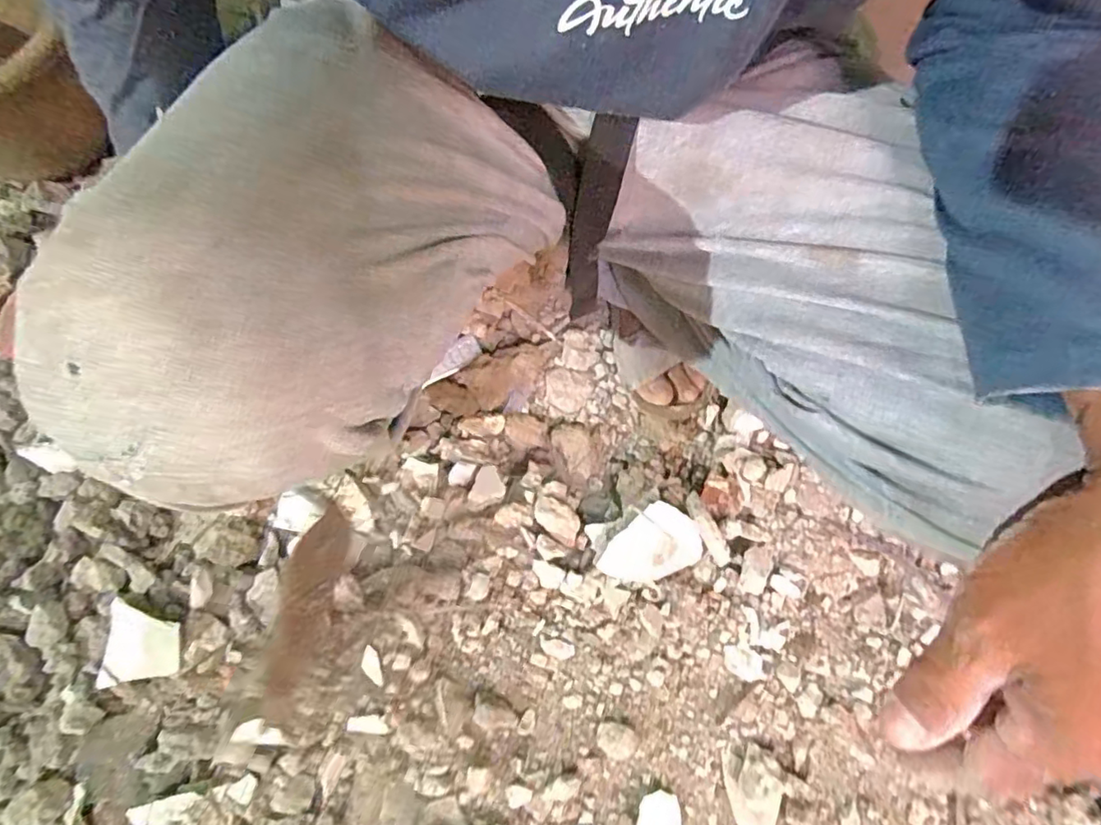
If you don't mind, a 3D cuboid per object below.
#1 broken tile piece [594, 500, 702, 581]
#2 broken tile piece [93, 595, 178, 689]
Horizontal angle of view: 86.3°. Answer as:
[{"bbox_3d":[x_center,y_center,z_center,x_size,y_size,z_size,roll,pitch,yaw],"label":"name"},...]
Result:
[{"bbox_3d":[0.083,0.111,0.505,0.089,0.021,0.060,-8,74,-3],"label":"broken tile piece"},{"bbox_3d":[-0.328,0.192,0.468,0.069,0.008,0.069,15,91,11],"label":"broken tile piece"}]

